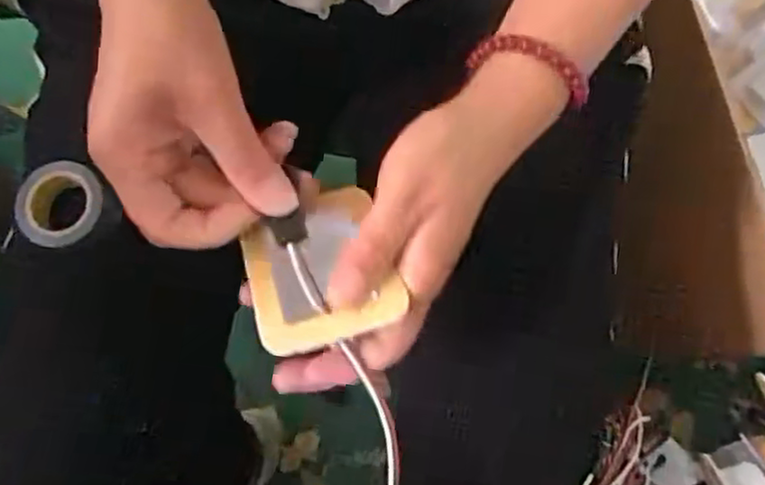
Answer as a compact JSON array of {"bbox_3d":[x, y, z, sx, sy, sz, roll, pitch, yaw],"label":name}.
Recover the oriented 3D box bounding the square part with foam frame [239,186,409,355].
[{"bbox_3d":[-0.029,0.012,0.304,0.061,0.010,0.064,-20,67,2],"label":"square part with foam frame"}]

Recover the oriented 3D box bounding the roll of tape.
[{"bbox_3d":[-0.174,-0.018,0.383,0.045,0.027,0.043,0,79,-1],"label":"roll of tape"}]

